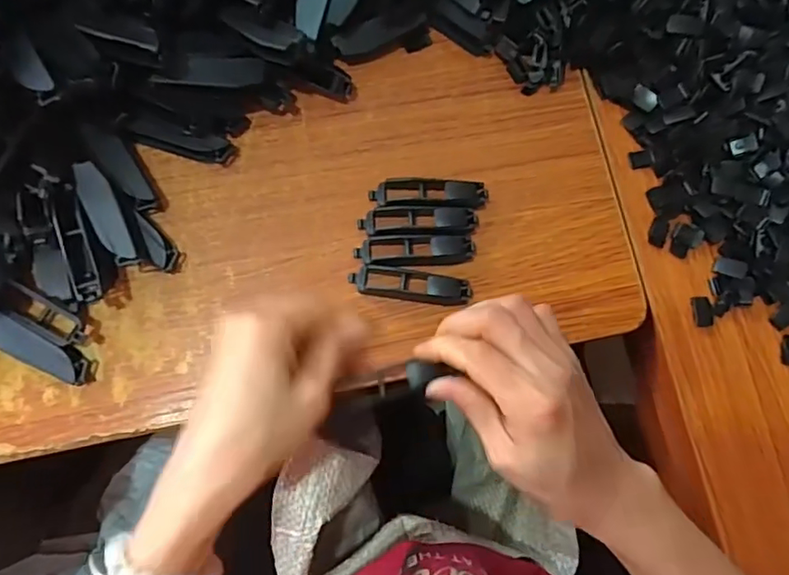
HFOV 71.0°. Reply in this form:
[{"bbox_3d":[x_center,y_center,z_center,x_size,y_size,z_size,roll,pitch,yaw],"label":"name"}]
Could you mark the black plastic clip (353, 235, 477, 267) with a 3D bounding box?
[{"bbox_3d":[0.014,-0.024,0.361,0.077,0.016,0.019,-1,80,-5],"label":"black plastic clip"}]

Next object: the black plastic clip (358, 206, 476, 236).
[{"bbox_3d":[0.017,-0.044,0.365,0.079,0.014,0.018,-1,80,-6],"label":"black plastic clip"}]

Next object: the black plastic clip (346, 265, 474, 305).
[{"bbox_3d":[0.011,-0.001,0.358,0.078,0.015,0.019,8,79,-4],"label":"black plastic clip"}]

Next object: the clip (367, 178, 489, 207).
[{"bbox_3d":[0.023,-0.062,0.368,0.076,0.022,0.019,2,79,-5],"label":"clip"}]

